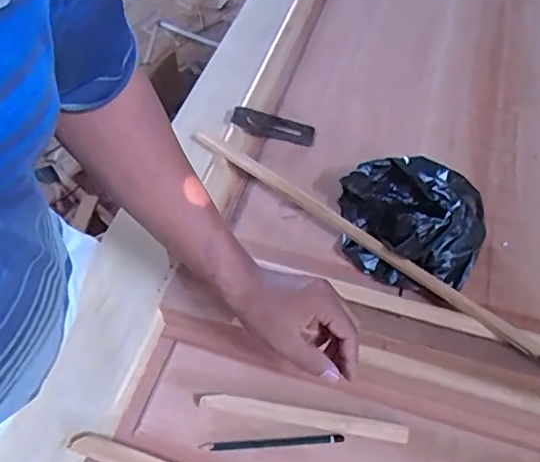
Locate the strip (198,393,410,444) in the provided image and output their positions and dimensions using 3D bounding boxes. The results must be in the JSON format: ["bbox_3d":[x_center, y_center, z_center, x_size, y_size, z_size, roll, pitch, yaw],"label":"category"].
[{"bbox_3d":[0.035,0.200,0.614,0.220,0.009,0.019,9,51,3],"label":"strip"}]

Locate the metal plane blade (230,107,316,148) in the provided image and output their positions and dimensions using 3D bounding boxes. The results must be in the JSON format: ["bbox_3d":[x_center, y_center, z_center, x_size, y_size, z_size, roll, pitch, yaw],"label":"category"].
[{"bbox_3d":[0.005,-0.164,0.905,0.133,0.010,0.044,16,69,2],"label":"metal plane blade"}]

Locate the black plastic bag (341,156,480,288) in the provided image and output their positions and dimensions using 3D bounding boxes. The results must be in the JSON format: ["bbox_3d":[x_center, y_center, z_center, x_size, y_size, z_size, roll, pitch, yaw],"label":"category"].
[{"bbox_3d":[0.180,-0.016,0.743,0.185,0.106,0.147,17,52,10],"label":"black plastic bag"}]

